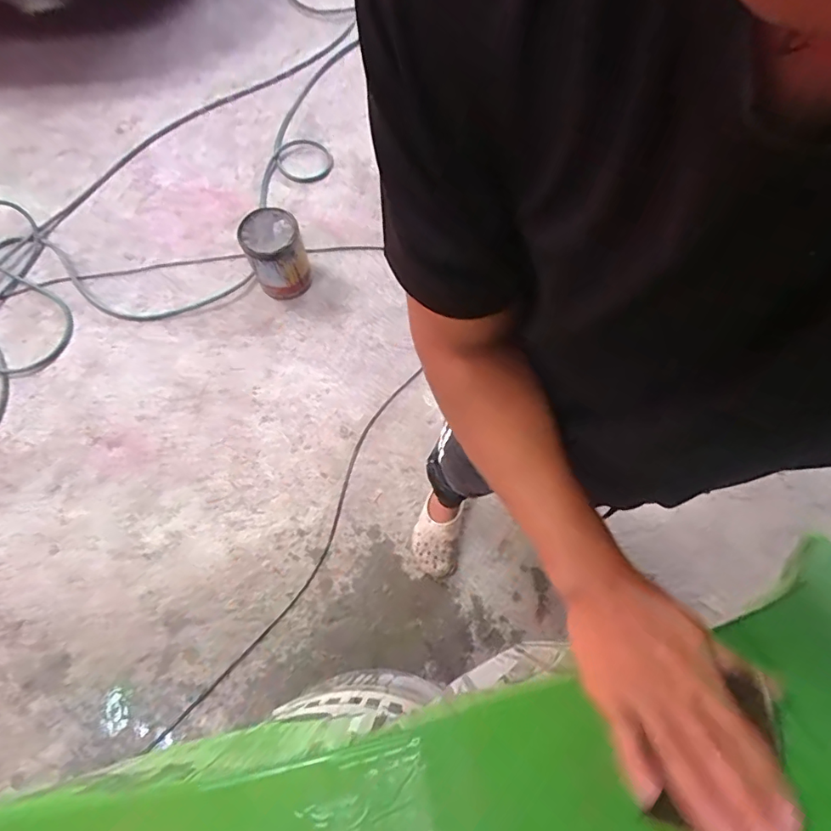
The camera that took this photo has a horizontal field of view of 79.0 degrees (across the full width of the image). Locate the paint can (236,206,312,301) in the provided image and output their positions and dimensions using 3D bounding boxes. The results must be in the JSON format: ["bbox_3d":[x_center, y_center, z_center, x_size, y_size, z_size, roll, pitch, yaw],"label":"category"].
[{"bbox_3d":[-0.394,-0.456,1.445,0.160,0.193,0.187,-20,69,-5],"label":"paint can"}]

